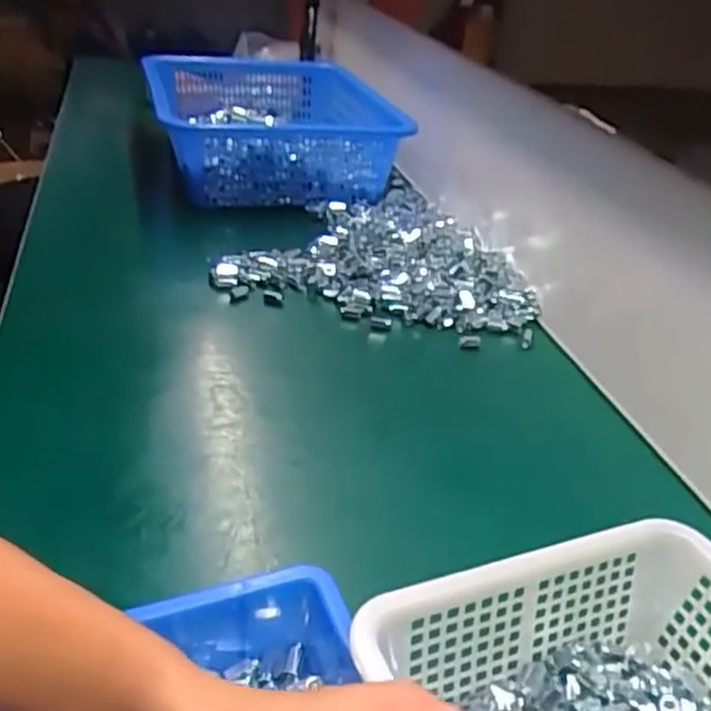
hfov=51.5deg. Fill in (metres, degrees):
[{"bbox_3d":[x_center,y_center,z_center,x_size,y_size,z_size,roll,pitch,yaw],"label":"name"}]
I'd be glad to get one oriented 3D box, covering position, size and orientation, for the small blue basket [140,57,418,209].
[{"bbox_3d":[-0.149,-0.379,1.221,0.354,0.131,0.472,-5,34,-17],"label":"small blue basket"}]

